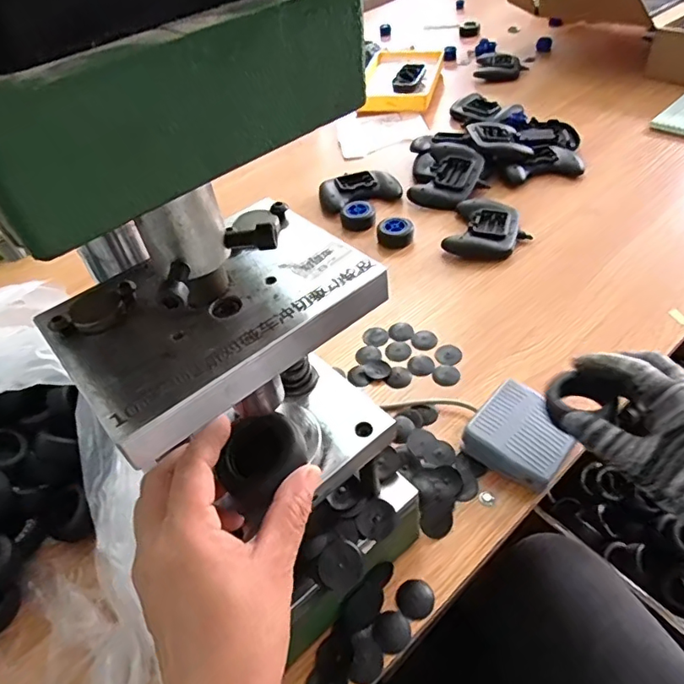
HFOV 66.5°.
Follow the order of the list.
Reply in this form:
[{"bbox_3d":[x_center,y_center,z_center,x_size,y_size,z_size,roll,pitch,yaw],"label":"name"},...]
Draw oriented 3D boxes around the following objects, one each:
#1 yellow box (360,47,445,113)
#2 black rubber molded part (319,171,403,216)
[{"bbox_3d":[0.126,-0.577,1.136,0.160,0.046,0.247,7,48,14],"label":"yellow box"},{"bbox_3d":[0.026,-0.245,0.850,0.128,0.028,0.081,-18,47,-10],"label":"black rubber molded part"}]

